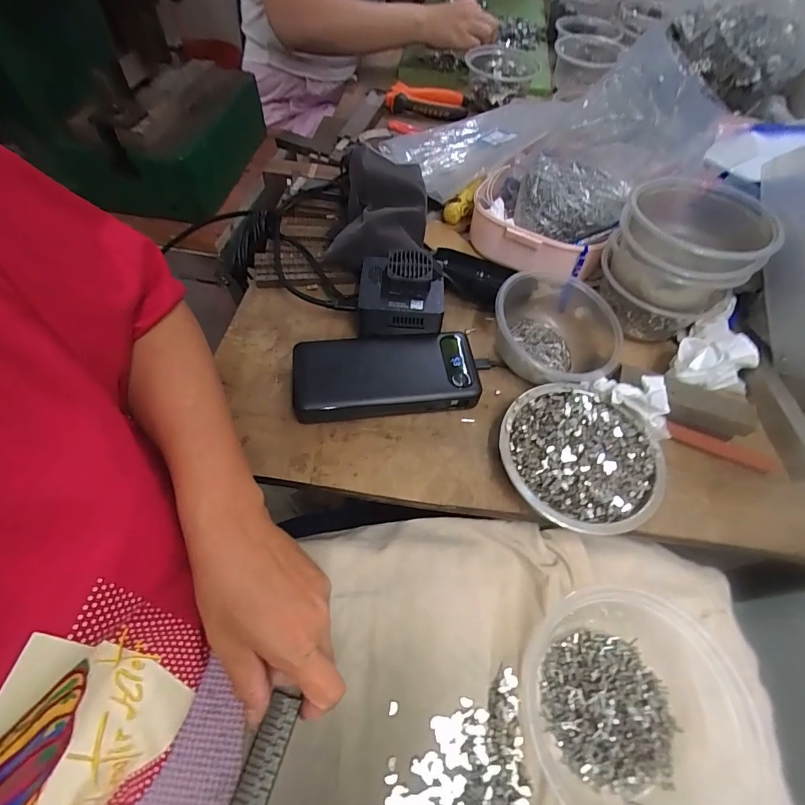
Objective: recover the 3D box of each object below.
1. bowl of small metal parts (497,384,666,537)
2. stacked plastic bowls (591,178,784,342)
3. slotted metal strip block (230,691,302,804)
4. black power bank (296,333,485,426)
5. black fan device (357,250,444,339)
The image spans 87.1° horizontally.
[{"bbox_3d":[0.138,0.044,0.336,0.119,0.030,0.119,2,57,-3],"label":"bowl of small metal parts"},{"bbox_3d":[0.246,-0.133,0.377,0.109,0.087,0.105,1,61,-2],"label":"stacked plastic bowls"},{"bbox_3d":[-0.087,0.225,0.243,0.020,0.007,0.097,15,58,6],"label":"slotted metal strip block"},{"bbox_3d":[-0.014,-0.024,0.371,0.155,0.025,0.073,-4,58,-7],"label":"black power bank"},{"bbox_3d":[-0.001,-0.103,0.390,0.077,0.037,0.076,2,57,-3],"label":"black fan device"}]

